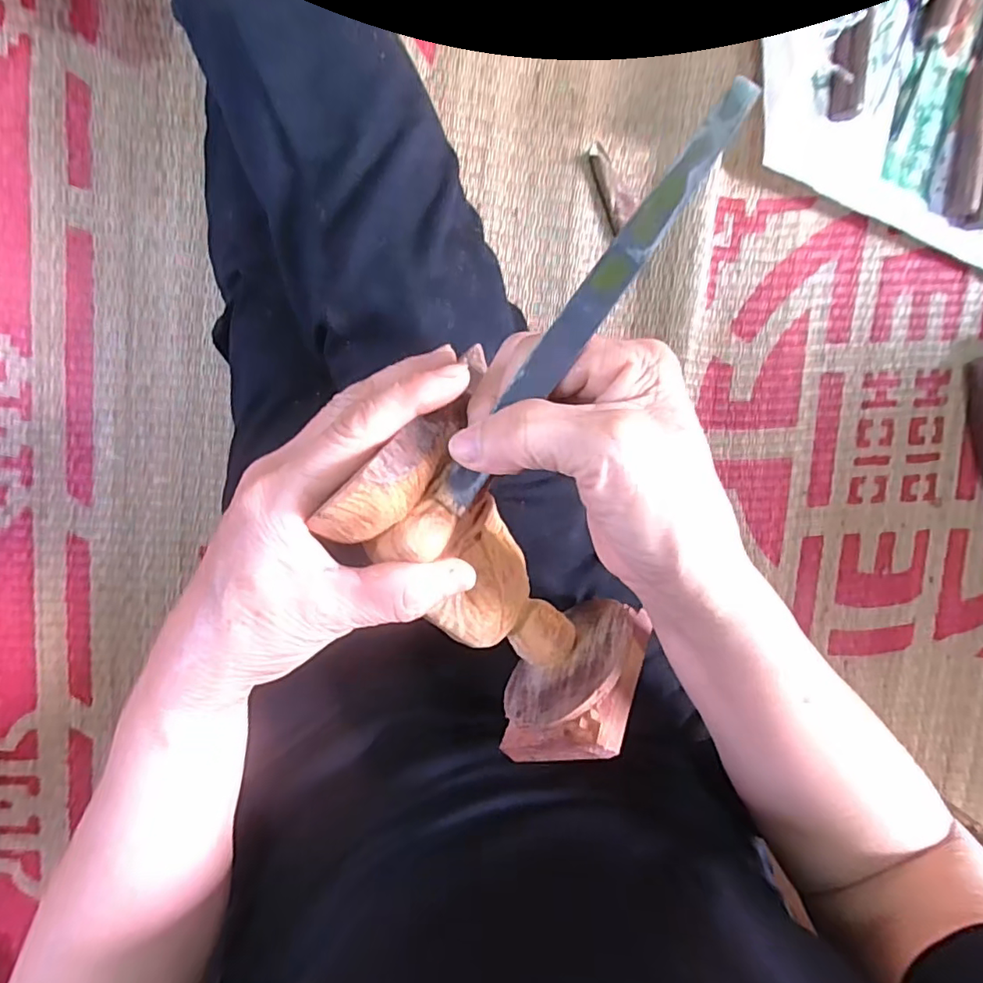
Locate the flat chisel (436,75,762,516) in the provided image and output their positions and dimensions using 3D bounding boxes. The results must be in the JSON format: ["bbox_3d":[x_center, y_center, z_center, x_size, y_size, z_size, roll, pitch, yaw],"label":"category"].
[{"bbox_3d":[0.030,-0.058,0.192,0.013,0.004,0.163,34,108,-9],"label":"flat chisel"}]

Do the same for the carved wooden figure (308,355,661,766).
[{"bbox_3d":[0.005,0.042,0.251,0.090,0.084,0.174,-36,120,0],"label":"carved wooden figure"}]

